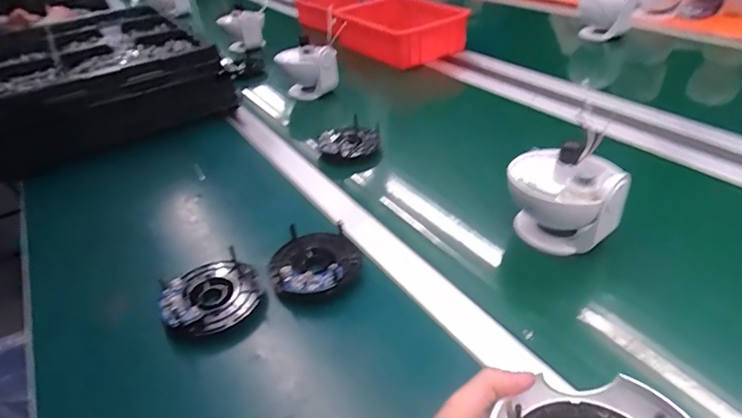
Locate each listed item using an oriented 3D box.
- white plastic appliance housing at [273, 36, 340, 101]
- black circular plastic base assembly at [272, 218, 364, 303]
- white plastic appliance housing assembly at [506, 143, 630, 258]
[{"bbox_3d":[-0.122,-0.272,0.920,0.115,0.108,0.070,-13,39,-8],"label":"white plastic appliance housing"},{"bbox_3d":[-0.063,0.059,0.513,0.098,0.026,0.102,-4,39,3],"label":"black circular plastic base assembly"},{"bbox_3d":[0.221,-0.021,0.524,0.117,0.107,0.101,12,42,22],"label":"white plastic appliance housing assembly"}]

